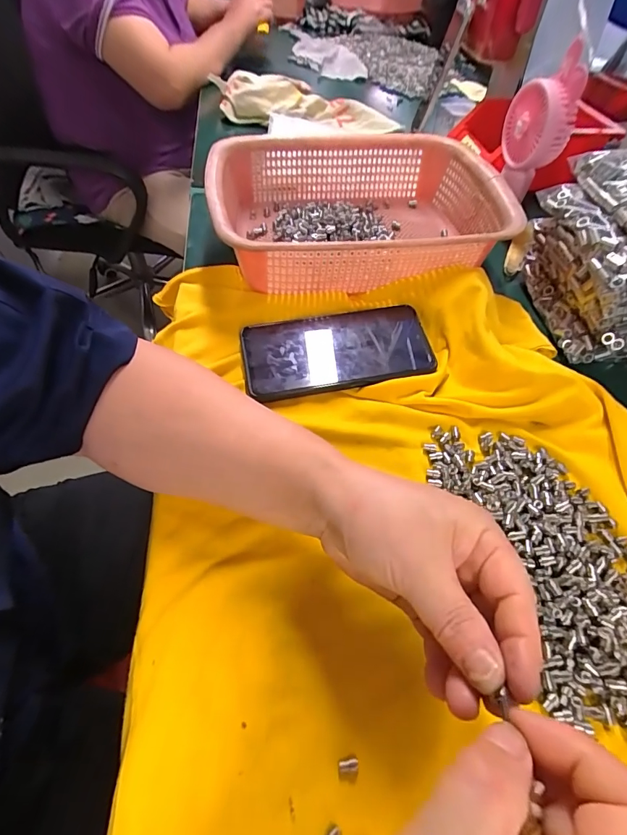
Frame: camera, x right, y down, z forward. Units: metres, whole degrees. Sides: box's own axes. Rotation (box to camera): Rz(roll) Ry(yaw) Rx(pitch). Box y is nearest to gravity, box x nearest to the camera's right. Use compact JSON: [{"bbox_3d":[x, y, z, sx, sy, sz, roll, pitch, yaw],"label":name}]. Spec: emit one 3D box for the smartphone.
[{"bbox_3d":[0.020,-0.059,0.353,0.160,0.015,0.078,-9,56,-10],"label":"smartphone"}]

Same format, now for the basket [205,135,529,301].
[{"bbox_3d":[0.043,-0.222,0.430,0.282,0.069,0.216,-3,55,-6],"label":"basket"}]

